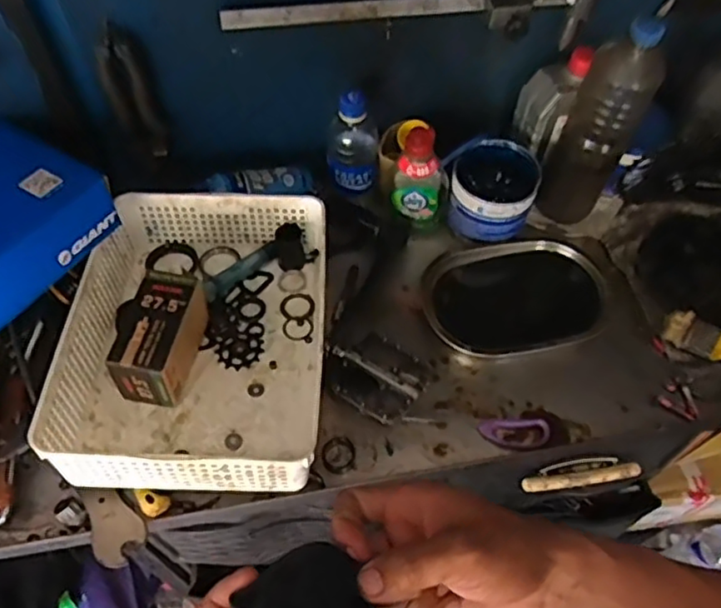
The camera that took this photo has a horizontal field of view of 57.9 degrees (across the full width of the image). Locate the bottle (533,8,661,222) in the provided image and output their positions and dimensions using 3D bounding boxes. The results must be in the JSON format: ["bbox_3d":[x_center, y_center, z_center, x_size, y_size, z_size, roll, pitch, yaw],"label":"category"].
[{"bbox_3d":[0.274,-0.202,0.748,0.082,0.258,0.071,20,59,13],"label":"bottle"}]

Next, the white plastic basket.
[{"bbox_3d":[-0.164,0.026,0.688,0.249,0.096,0.331,1,57,1],"label":"white plastic basket"}]

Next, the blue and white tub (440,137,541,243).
[{"bbox_3d":[0.159,-0.142,0.805,0.107,0.076,0.107,0,57,0],"label":"blue and white tub"}]

